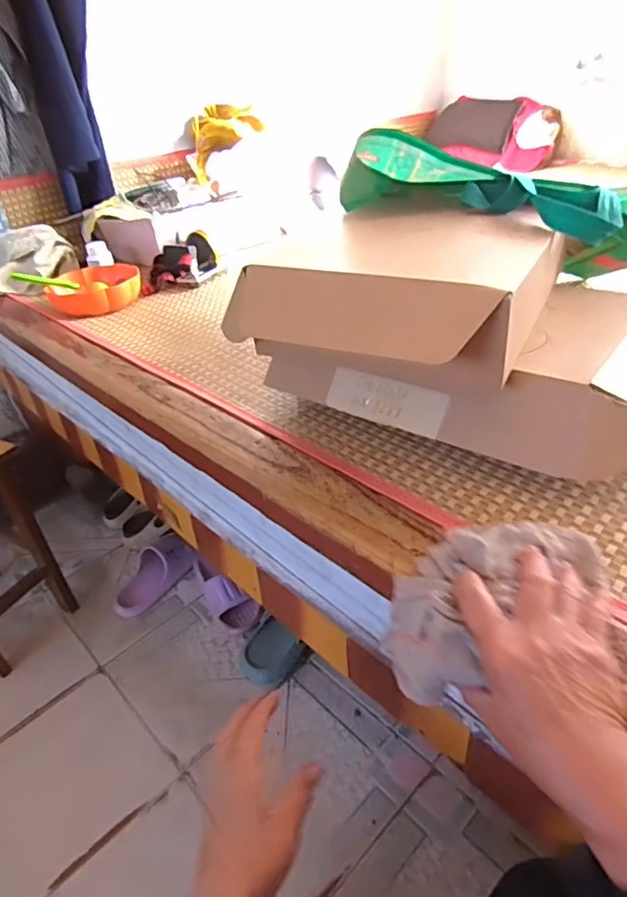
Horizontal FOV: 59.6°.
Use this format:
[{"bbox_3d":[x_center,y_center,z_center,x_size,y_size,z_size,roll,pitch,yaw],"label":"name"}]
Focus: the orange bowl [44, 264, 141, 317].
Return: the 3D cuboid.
[{"bbox_3d":[-0.436,-0.316,1.093,0.175,0.049,0.162,-21,37,-20],"label":"orange bowl"}]

